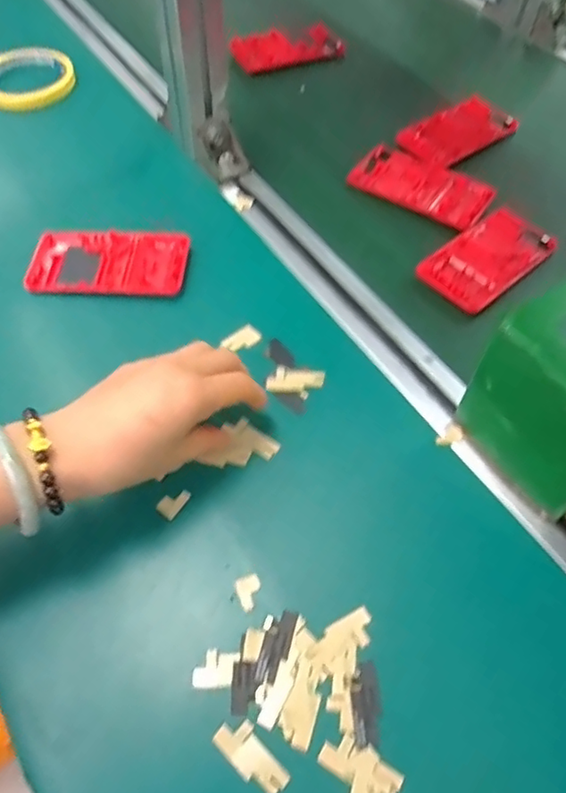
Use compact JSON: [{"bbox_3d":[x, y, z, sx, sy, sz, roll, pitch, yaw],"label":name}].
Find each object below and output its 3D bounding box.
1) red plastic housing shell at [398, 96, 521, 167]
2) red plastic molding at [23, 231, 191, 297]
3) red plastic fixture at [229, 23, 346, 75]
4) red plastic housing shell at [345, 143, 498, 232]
[{"bbox_3d":[0.172,-0.259,0.569,0.127,0.006,0.061,-34,64,-21],"label":"red plastic housing shell"},{"bbox_3d":[-0.138,-0.107,0.468,0.122,0.013,0.062,1,57,-1],"label":"red plastic molding"},{"bbox_3d":[0.004,-0.384,0.647,0.128,0.019,0.052,-27,62,-18],"label":"red plastic fixture"},{"bbox_3d":[0.126,-0.191,0.533,0.121,0.011,0.059,27,60,15],"label":"red plastic housing shell"}]

